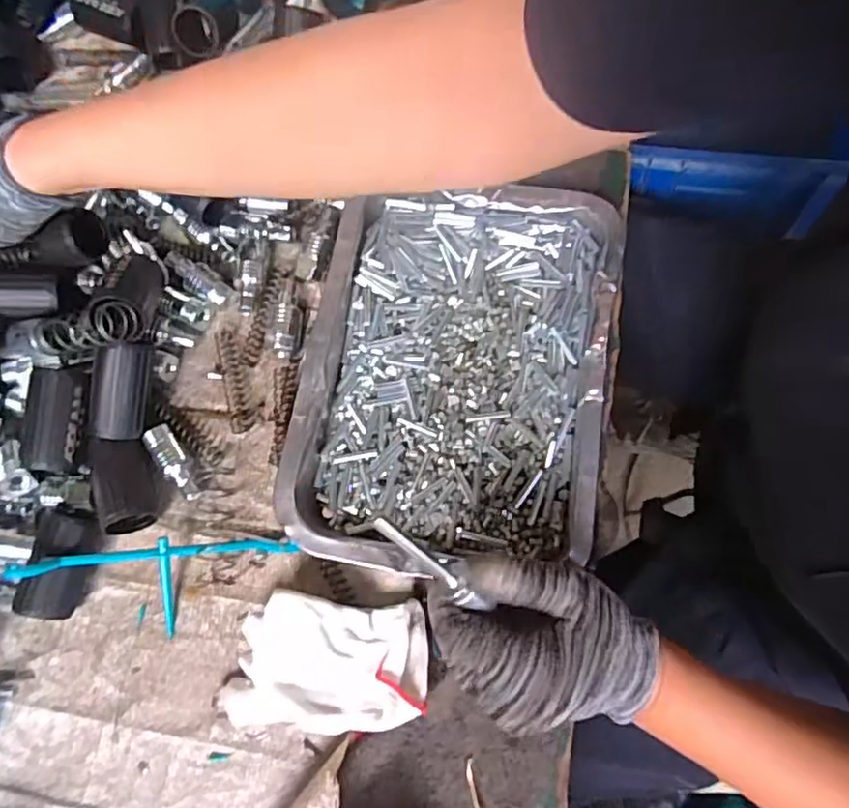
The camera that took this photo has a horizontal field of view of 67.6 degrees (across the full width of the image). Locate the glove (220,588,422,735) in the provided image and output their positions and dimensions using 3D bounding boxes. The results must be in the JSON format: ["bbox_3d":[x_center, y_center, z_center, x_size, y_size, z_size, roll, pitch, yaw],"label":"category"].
[{"bbox_3d":[-0.060,0.150,0.374,0.123,0.042,0.075,-3,75,6],"label":"glove"}]

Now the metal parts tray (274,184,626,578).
[{"bbox_3d":[0.021,-0.021,0.412,0.190,0.049,0.256,6,75,6],"label":"metal parts tray"}]

